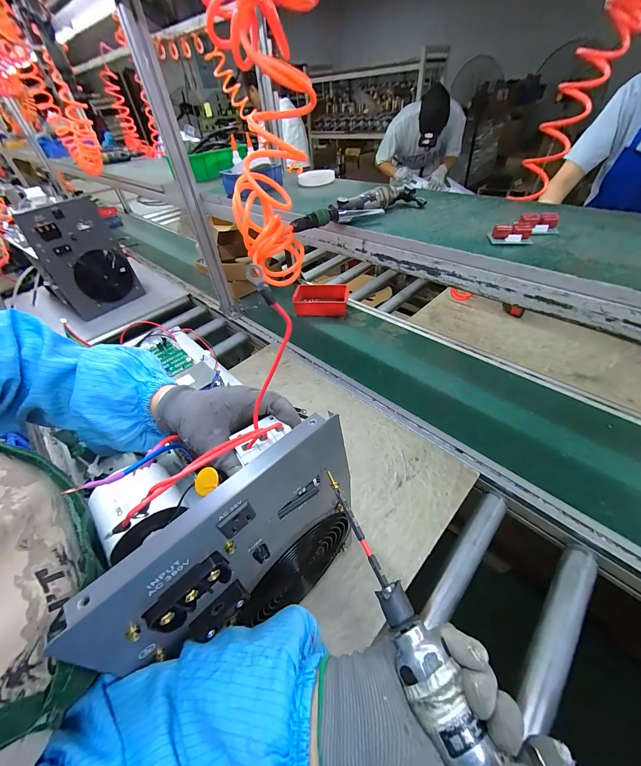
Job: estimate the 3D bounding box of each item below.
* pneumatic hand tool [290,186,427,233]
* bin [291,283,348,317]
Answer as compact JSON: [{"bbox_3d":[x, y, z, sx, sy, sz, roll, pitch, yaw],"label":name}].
[{"bbox_3d":[0.076,-0.336,0.565,0.291,0.043,0.059,-25,48,-17],"label":"pneumatic hand tool"},{"bbox_3d":[0.000,-0.301,1.088,0.195,0.065,0.149,2,46,8],"label":"bin"}]

